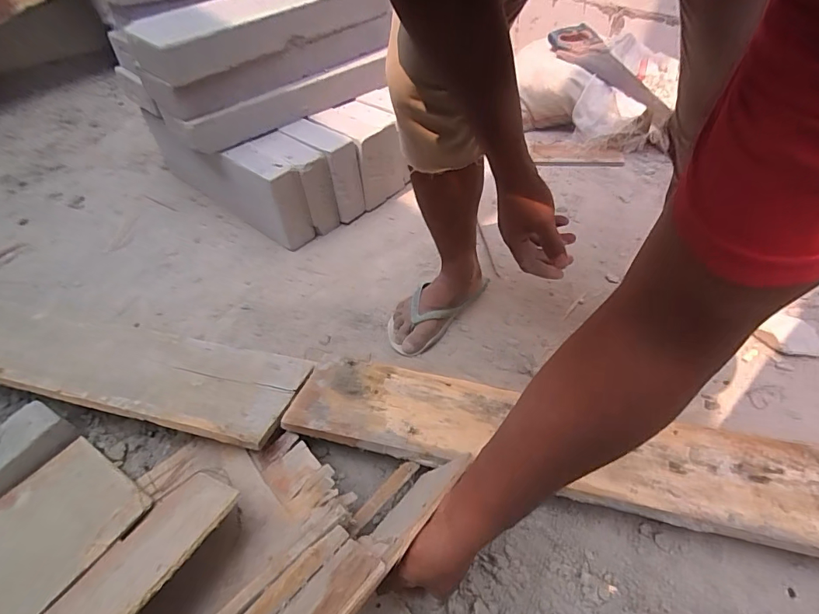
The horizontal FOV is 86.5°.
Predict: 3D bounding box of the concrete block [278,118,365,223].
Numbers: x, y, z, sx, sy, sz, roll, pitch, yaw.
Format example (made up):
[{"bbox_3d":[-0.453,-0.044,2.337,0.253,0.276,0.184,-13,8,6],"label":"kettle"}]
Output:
[{"bbox_3d":[-0.214,-0.341,1.110,0.085,0.207,0.196,-37,57,-27],"label":"concrete block"}]

